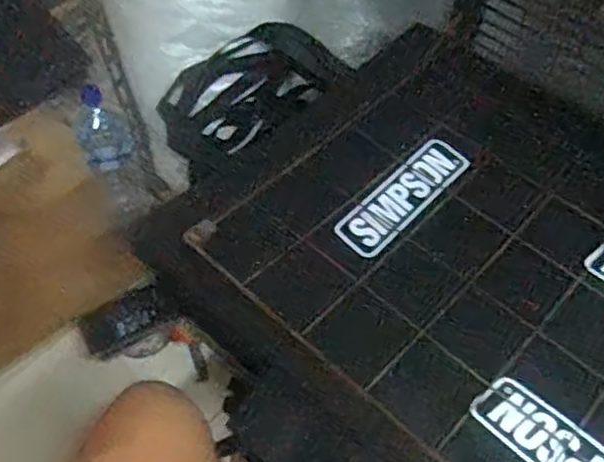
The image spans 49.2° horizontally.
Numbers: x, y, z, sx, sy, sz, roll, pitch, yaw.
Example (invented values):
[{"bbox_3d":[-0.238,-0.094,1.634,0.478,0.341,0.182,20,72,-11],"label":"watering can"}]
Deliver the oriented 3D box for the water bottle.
[{"bbox_3d":[-0.323,-0.167,1.066,0.085,0.146,0.073,-18,57,-12],"label":"water bottle"}]

